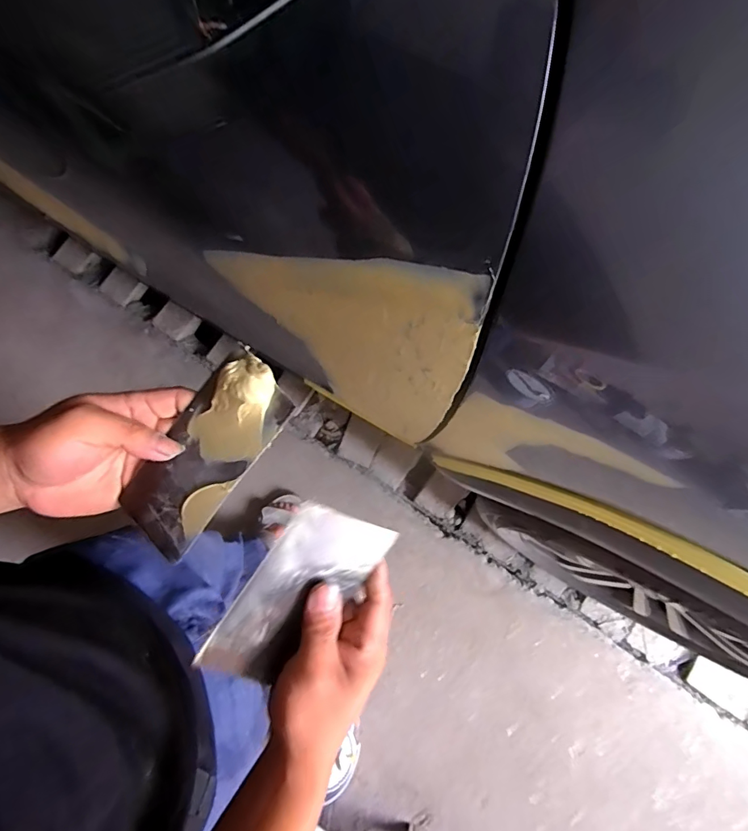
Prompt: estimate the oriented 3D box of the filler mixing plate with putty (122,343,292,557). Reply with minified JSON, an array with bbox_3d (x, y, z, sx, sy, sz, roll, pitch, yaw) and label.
[{"bbox_3d":[-0.114,0.022,0.303,0.072,0.017,0.136,37,89,25],"label":"filler mixing plate with putty"}]

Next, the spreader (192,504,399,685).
[{"bbox_3d":[-0.051,0.122,0.307,0.074,0.004,0.133,35,91,-25],"label":"spreader"}]

